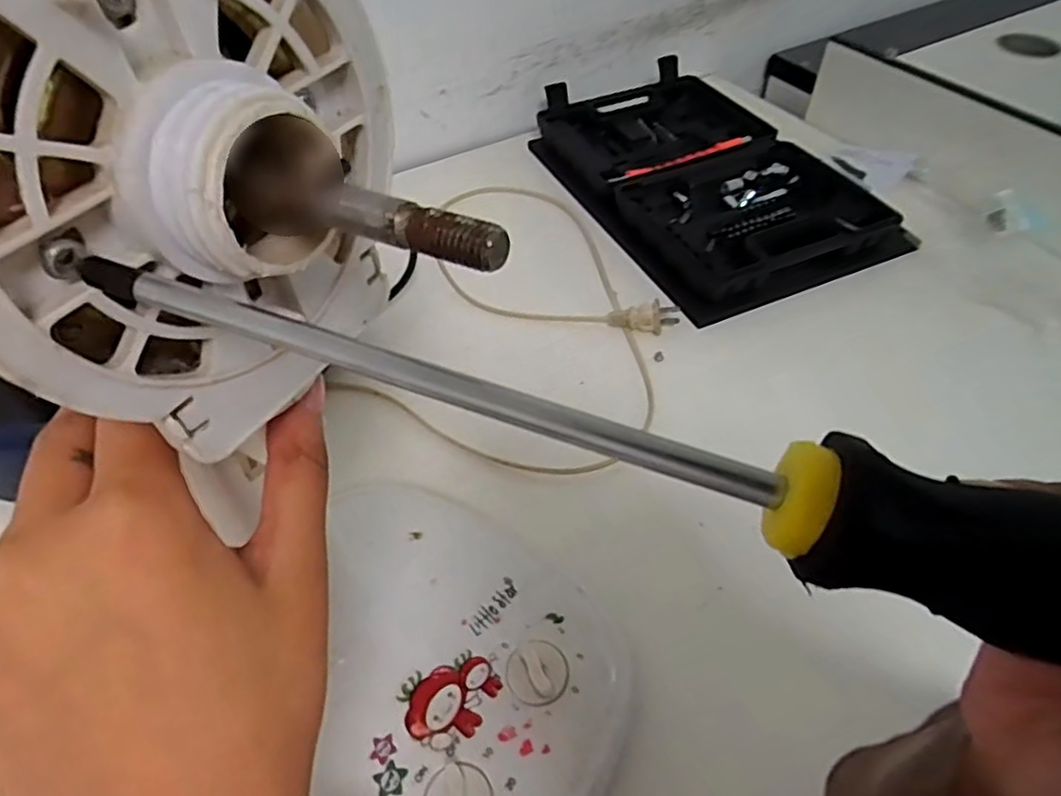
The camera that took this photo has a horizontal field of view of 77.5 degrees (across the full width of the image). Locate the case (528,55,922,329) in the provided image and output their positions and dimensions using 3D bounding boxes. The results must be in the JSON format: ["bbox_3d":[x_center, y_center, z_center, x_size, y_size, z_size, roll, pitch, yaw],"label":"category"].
[{"bbox_3d":[0.179,-0.233,0.685,0.248,0.043,0.370,-19,52,-15],"label":"case"}]

